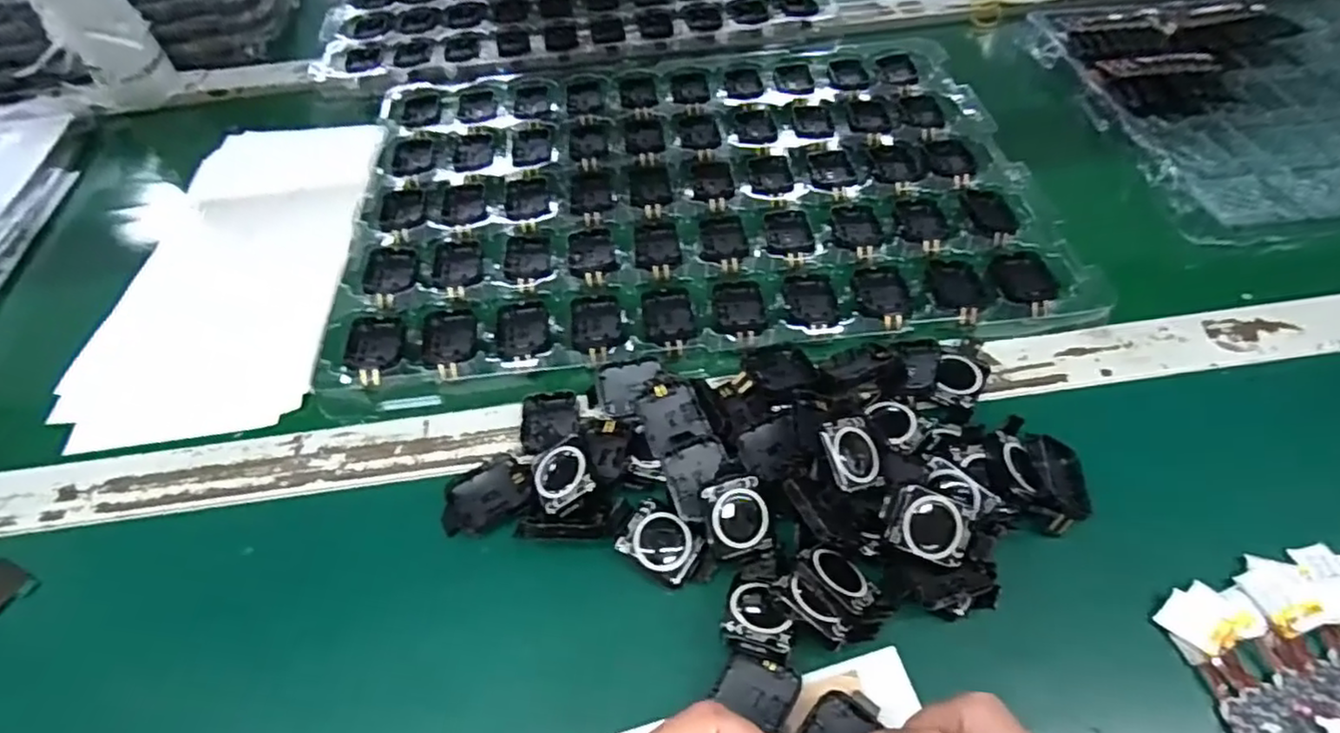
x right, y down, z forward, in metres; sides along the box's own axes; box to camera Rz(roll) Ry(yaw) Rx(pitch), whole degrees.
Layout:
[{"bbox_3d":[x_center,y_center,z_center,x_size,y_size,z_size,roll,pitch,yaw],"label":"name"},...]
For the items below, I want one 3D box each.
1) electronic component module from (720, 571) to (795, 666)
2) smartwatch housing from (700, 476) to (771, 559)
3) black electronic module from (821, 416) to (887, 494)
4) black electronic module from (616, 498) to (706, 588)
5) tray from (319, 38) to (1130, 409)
[{"bbox_3d":[0.042,0.107,0.291,0.030,0.009,0.038,15,56,12],"label":"electronic component module"},{"bbox_3d":[0.032,0.071,0.317,0.031,0.010,0.034,-9,54,-5],"label":"smartwatch housing"},{"bbox_3d":[0.089,0.043,0.321,0.031,0.005,0.035,-3,74,-31],"label":"black electronic module"},{"bbox_3d":[-0.004,0.087,0.325,0.038,0.007,0.028,33,69,5],"label":"black electronic module"},{"bbox_3d":[0.012,-0.136,0.491,0.483,0.012,0.337,-7,54,-3],"label":"tray"}]

